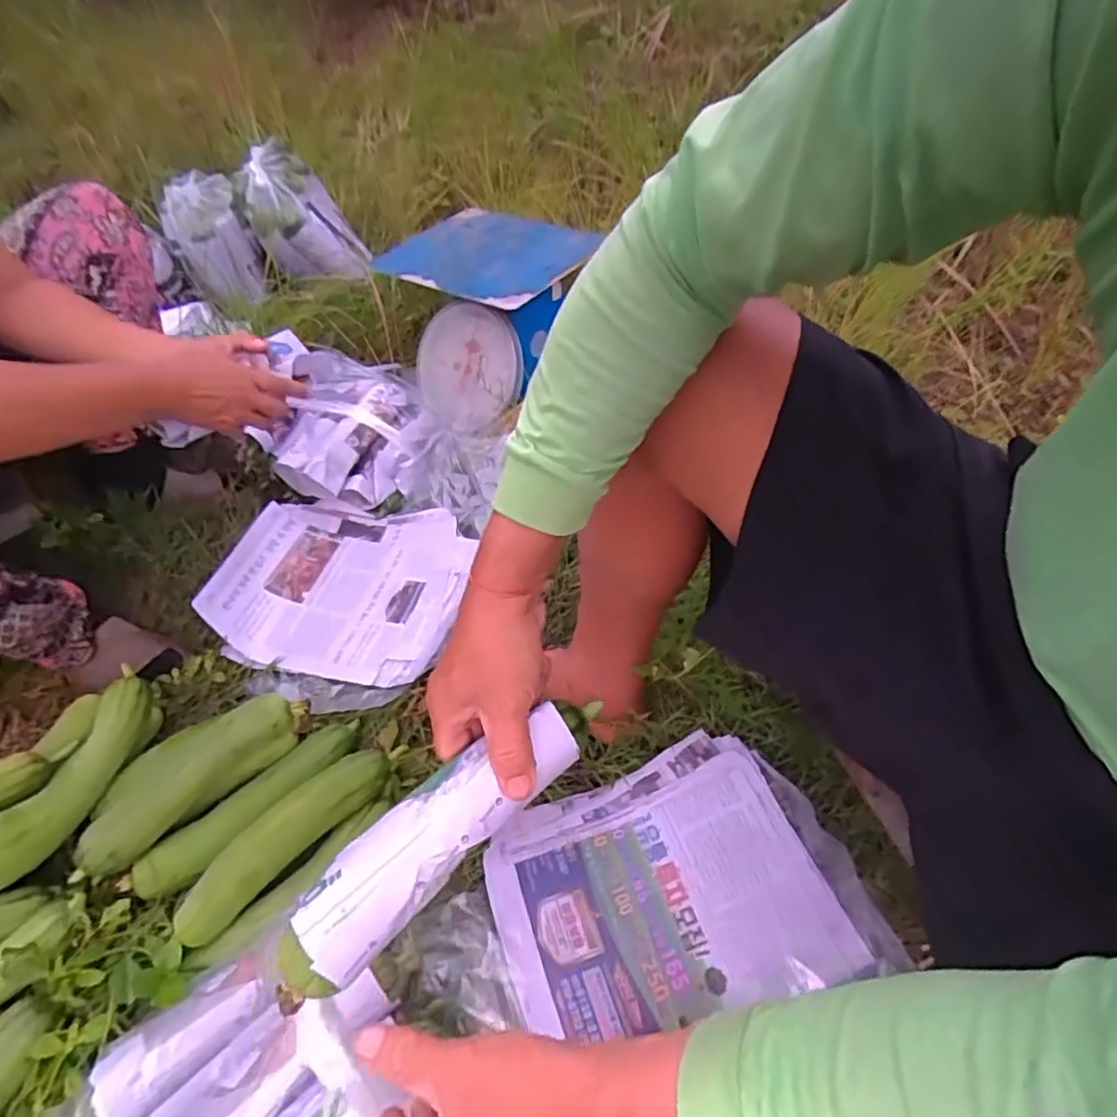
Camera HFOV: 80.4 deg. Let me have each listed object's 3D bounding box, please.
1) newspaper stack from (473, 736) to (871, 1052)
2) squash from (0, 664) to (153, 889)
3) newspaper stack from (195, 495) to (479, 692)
[{"bbox_3d":[0.092,0.302,0.610,0.286,0.064,0.217,-19,56,-6],"label":"newspaper stack"},{"bbox_3d":[-0.521,0.232,0.689,0.075,0.080,0.253,13,54,16],"label":"squash"},{"bbox_3d":[-0.269,0.024,0.860,0.309,0.065,0.263,7,52,11],"label":"newspaper stack"}]

